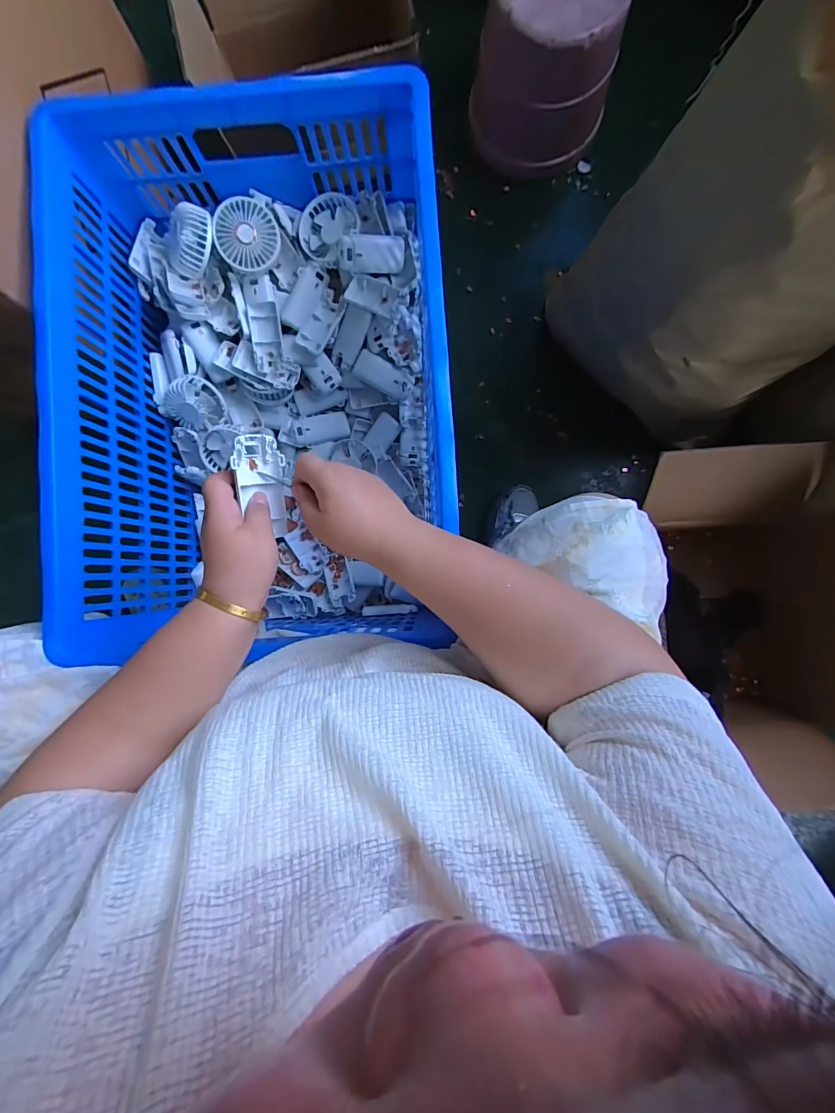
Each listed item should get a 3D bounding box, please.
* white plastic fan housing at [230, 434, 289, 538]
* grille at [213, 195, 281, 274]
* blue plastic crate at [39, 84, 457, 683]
[{"bbox_3d":[-0.147,-0.064,0.396,0.046,0.017,0.094,-12,105,-39],"label":"white plastic fan housing"},{"bbox_3d":[-0.234,-0.441,0.587,0.083,0.023,0.083,-4,114,-8],"label":"grille"},{"bbox_3d":[-0.191,-0.205,0.598,0.448,0.278,0.615,-3,88,1],"label":"blue plastic crate"}]

